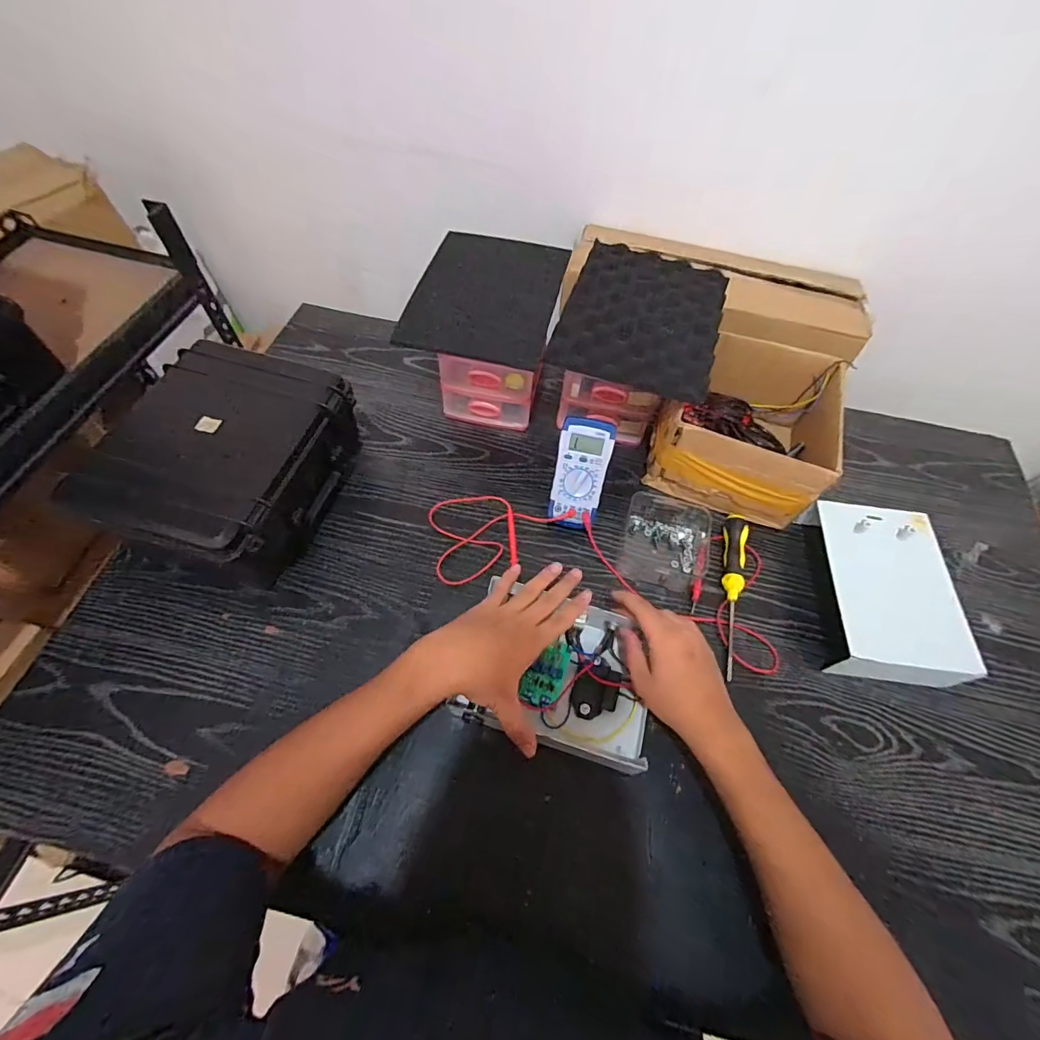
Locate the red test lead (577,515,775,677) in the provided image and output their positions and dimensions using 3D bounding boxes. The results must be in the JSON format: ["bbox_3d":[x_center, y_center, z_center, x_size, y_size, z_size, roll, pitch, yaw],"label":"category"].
[{"bbox_3d":[0.194,0.088,0.585,0.244,0.028,0.165,7,66,2],"label":"red test lead"}]

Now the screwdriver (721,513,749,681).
[{"bbox_3d":[0.265,0.086,0.583,0.025,0.027,0.207,12,61,4],"label":"screwdriver"}]

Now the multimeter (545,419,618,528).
[{"bbox_3d":[0.077,-0.058,0.614,0.065,0.029,0.142,13,101,4],"label":"multimeter"}]

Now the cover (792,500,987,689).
[{"bbox_3d":[0.433,0.089,0.570,0.152,0.072,0.219,5,61,0],"label":"cover"}]

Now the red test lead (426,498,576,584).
[{"bbox_3d":[-0.028,0.007,0.614,0.182,0.033,0.109,-20,64,-14],"label":"red test lead"}]

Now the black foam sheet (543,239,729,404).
[{"bbox_3d":[0.161,-0.271,0.610,0.192,0.033,0.242,18,61,7],"label":"black foam sheet"}]

